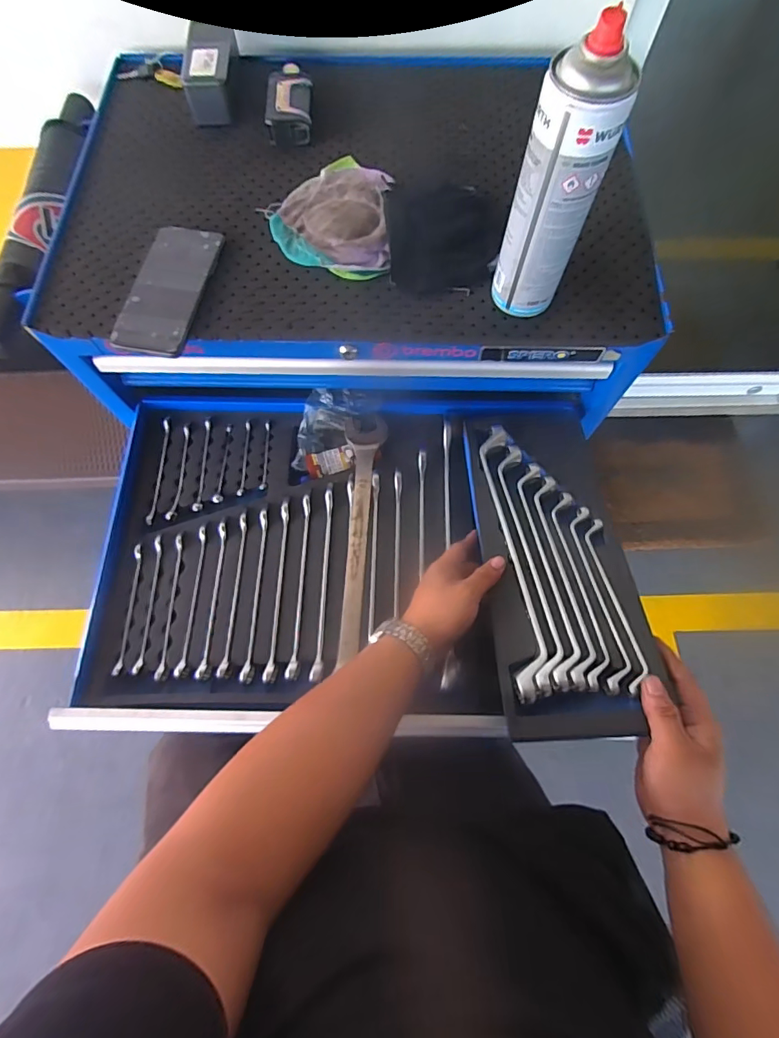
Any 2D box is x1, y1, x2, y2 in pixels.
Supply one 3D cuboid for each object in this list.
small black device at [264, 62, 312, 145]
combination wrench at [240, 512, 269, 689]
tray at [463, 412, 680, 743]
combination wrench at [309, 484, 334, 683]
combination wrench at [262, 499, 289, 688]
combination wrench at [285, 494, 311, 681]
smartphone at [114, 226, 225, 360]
[{"bbox_3d":[-0.123,-0.516,0.580,0.054,0.032,0.107,-2,69,-1],"label":"small black device"},{"bbox_3d":[-0.160,0.088,0.556,0.014,0.024,0.203,0,69,0],"label":"combination wrench"},{"bbox_3d":[0.172,0.031,0.501,0.141,0.042,0.367,0,60,0],"label":"tray"},{"bbox_3d":[-0.078,0.071,0.556,0.014,0.021,0.232,2,69,1],"label":"combination wrench"},{"bbox_3d":[-0.132,0.082,0.559,0.013,0.026,0.215,2,69,0],"label":"combination wrench"},{"bbox_3d":[-0.108,0.076,0.555,0.014,0.023,0.218,1,69,0],"label":"combination wrench"},{"bbox_3d":[-0.233,-0.245,0.492,0.075,0.013,0.160,11,70,4],"label":"smartphone"}]

